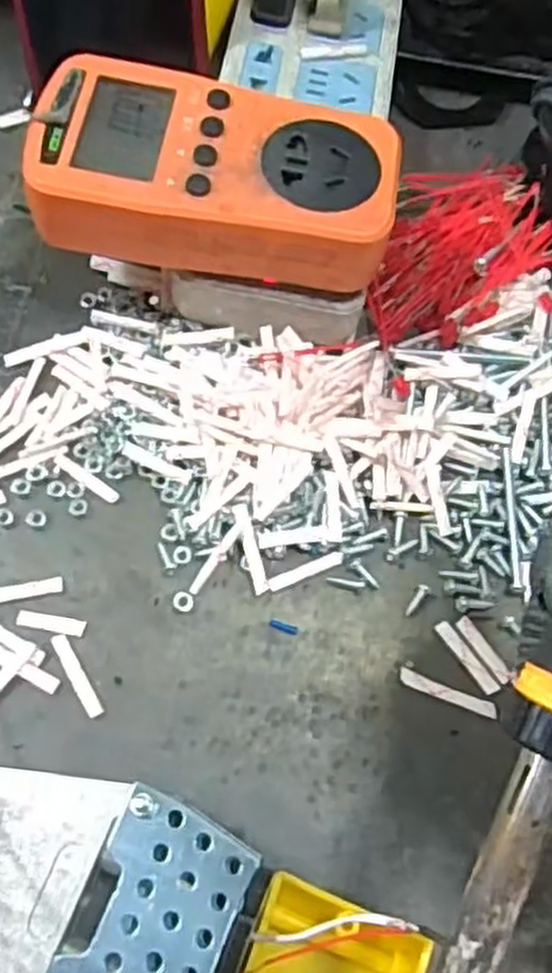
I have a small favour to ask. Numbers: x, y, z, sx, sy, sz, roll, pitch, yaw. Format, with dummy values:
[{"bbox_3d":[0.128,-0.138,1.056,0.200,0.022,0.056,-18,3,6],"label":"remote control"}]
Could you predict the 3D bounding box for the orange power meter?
[{"bbox_3d":[-0.020,-0.112,0.289,0.124,0.032,0.068,7,67,-1],"label":"orange power meter"}]

